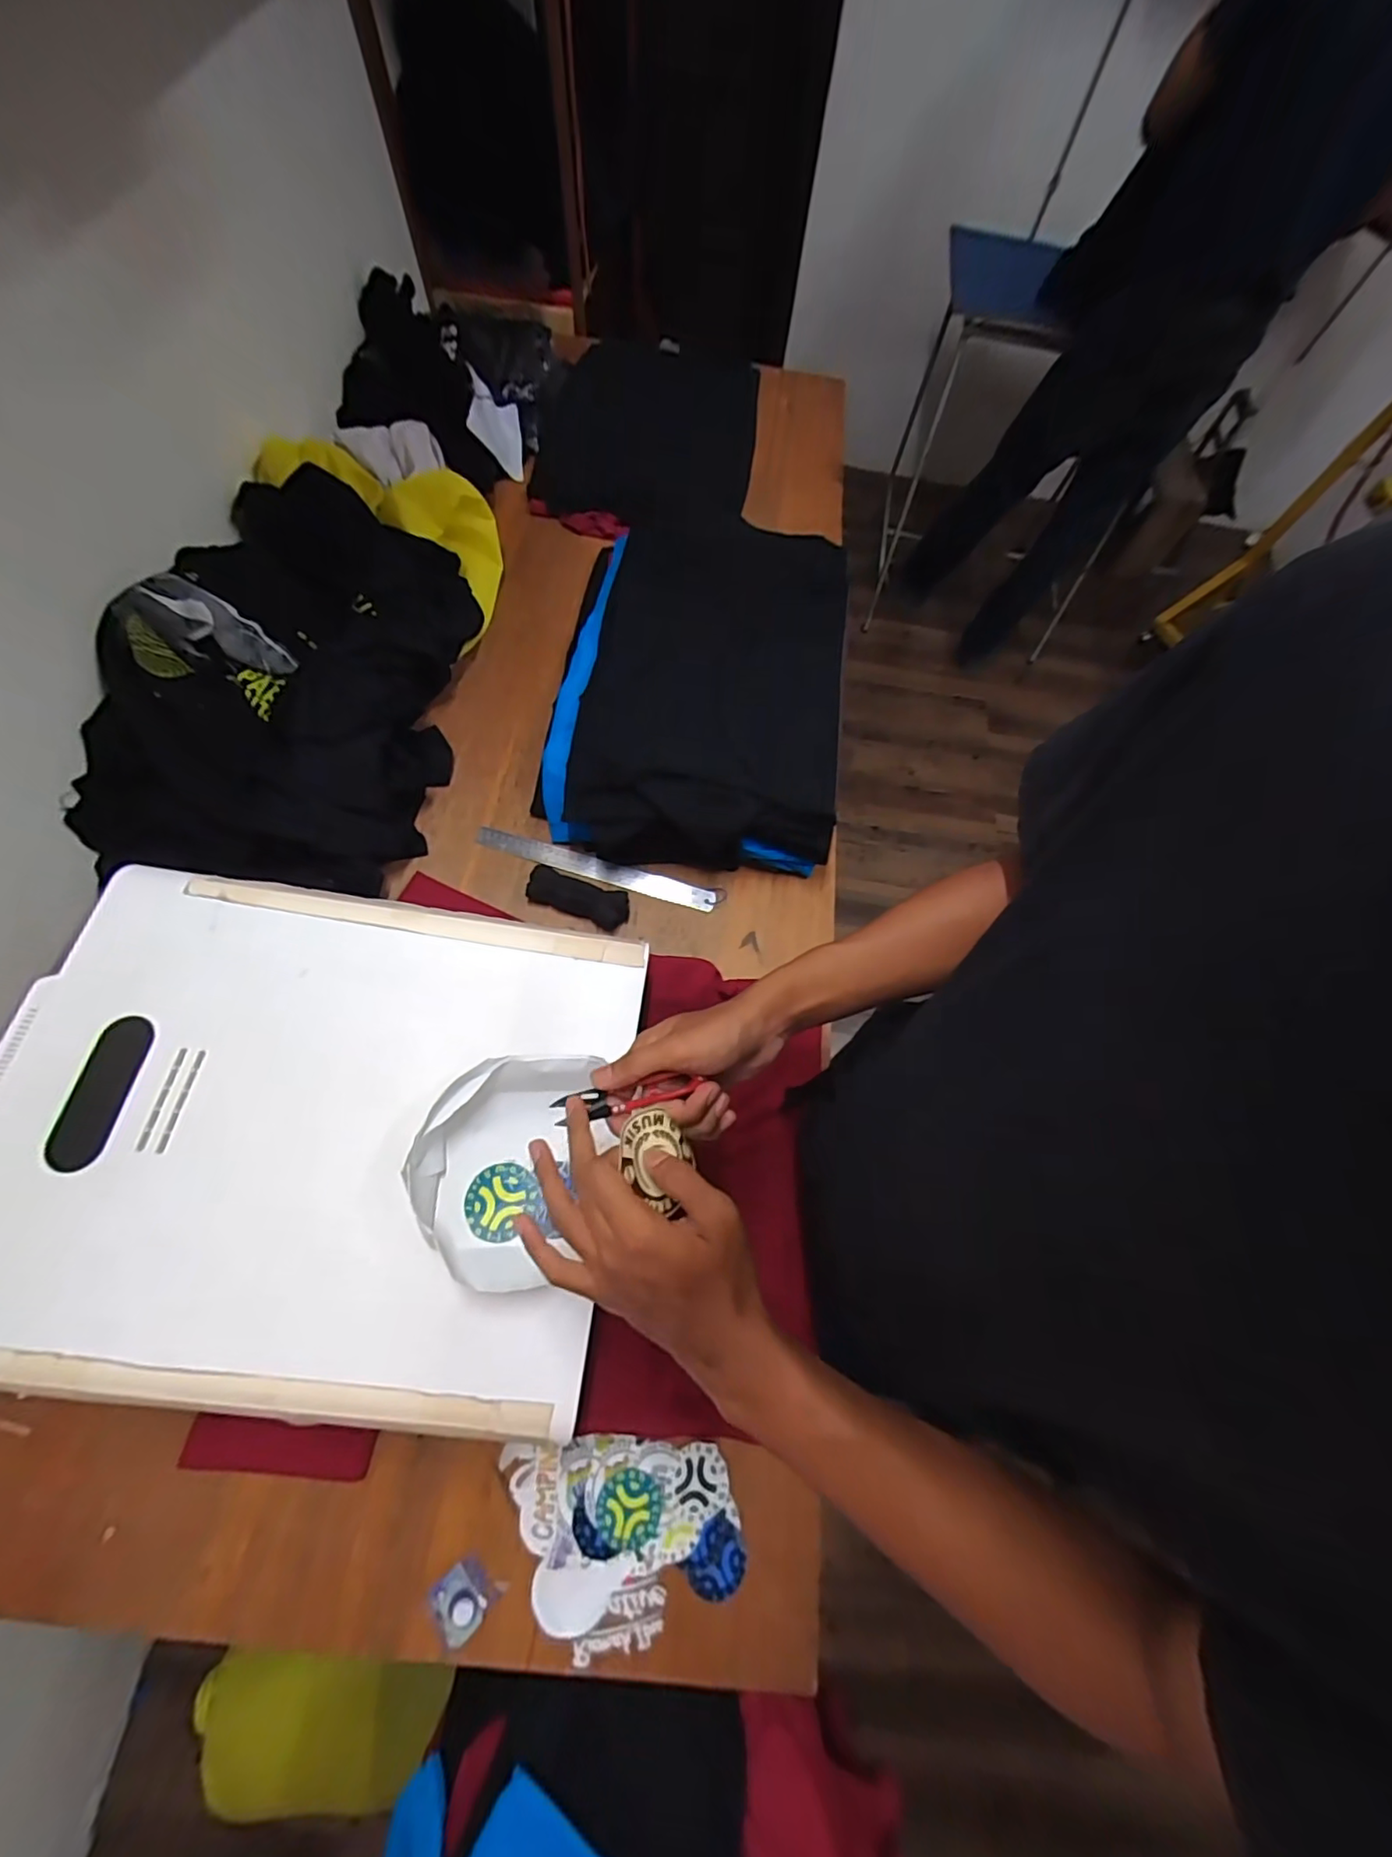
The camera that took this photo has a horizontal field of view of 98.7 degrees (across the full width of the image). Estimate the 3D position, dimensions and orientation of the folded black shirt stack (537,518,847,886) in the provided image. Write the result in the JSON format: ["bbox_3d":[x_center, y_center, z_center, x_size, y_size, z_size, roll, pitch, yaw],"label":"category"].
[{"bbox_3d":[0.003,-0.361,0.843,0.392,0.121,0.552,5,68,-4],"label":"folded black shirt stack"}]

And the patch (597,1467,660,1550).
[{"bbox_3d":[-0.060,0.521,0.537,0.055,0.007,0.058,2,68,-5],"label":"patch"}]

